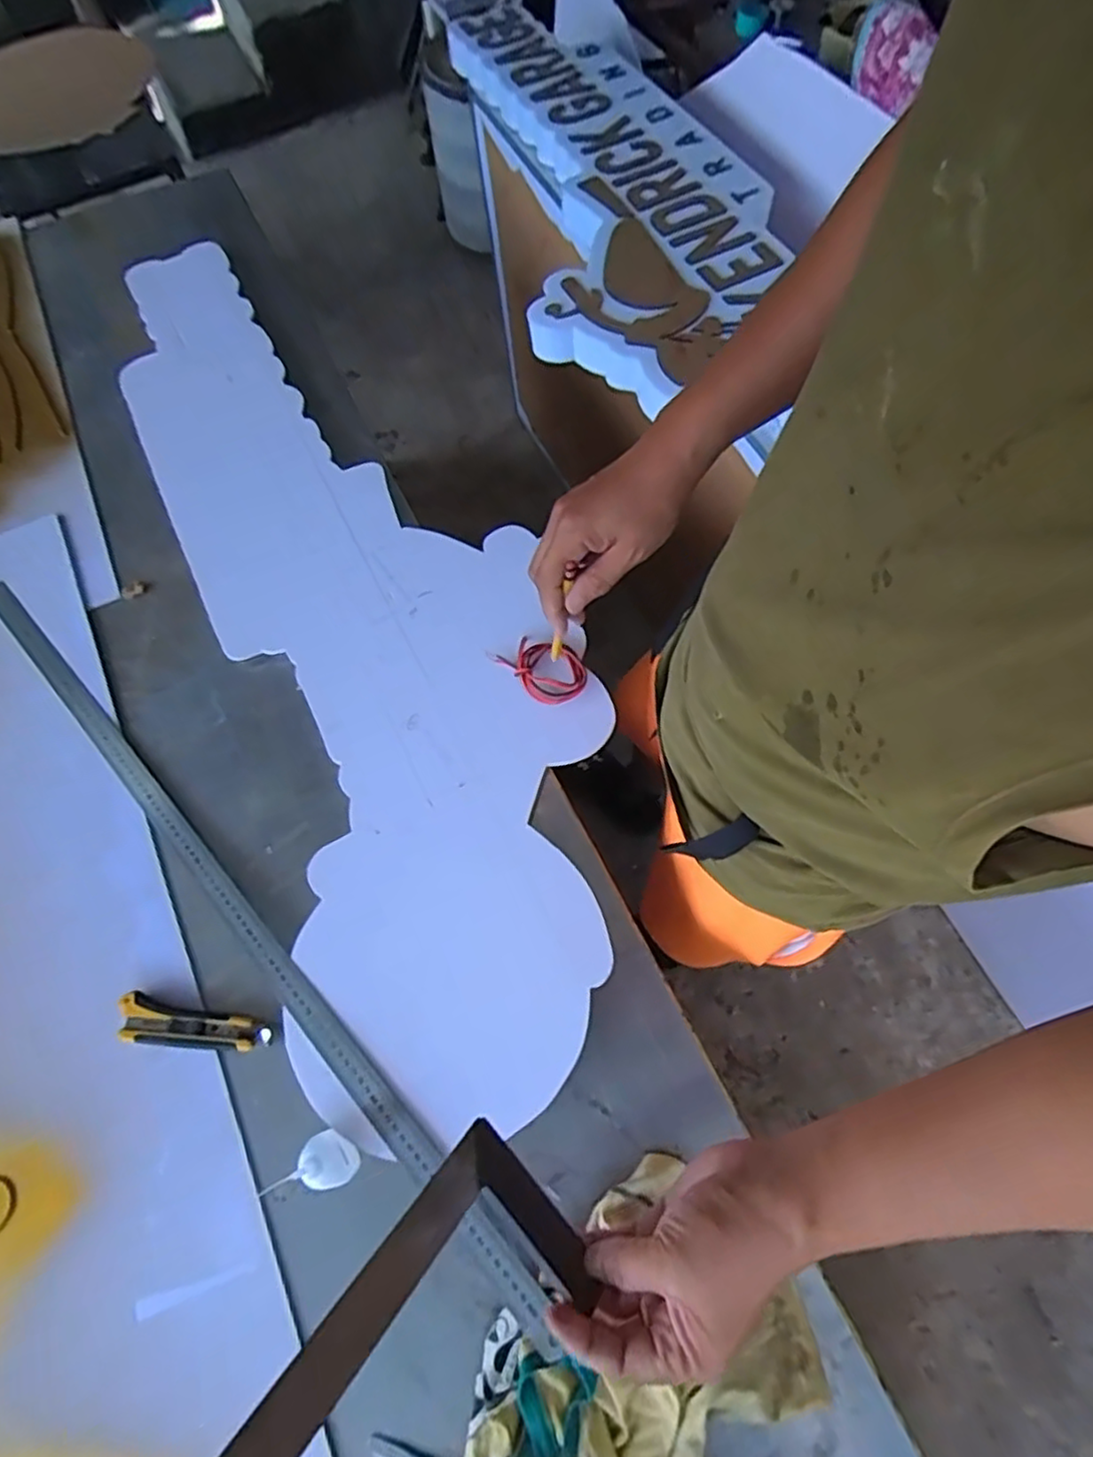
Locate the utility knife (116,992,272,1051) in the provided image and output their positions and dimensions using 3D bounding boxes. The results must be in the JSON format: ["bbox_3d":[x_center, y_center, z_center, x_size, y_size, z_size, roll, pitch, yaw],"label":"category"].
[{"bbox_3d":[-0.327,0.276,0.631,0.141,0.016,0.039,4,67,5],"label":"utility knife"}]

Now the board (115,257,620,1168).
[{"bbox_3d":[-0.241,-0.205,0.838,0.390,0.028,1.233,-23,67,-7],"label":"board"}]

